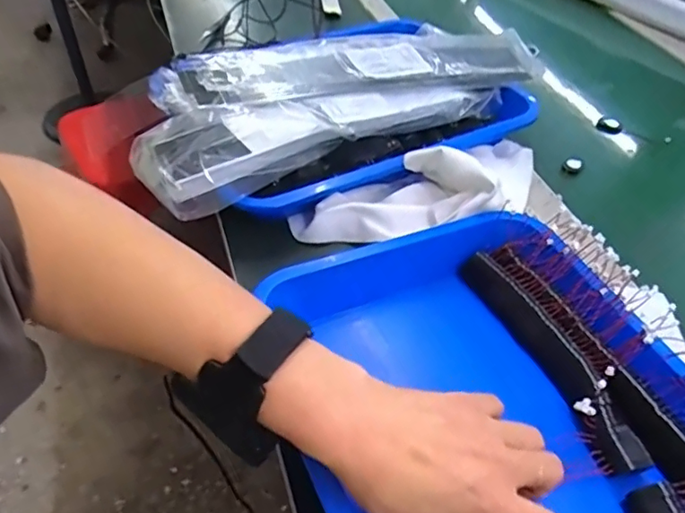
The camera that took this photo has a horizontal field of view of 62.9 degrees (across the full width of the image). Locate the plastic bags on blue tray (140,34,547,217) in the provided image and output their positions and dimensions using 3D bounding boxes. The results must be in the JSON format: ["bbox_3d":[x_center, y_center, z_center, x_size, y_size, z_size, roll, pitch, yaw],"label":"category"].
[{"bbox_3d":[0.005,-0.182,0.593,0.463,0.056,0.179,-22,52,-22],"label":"plastic bags on blue tray"}]

